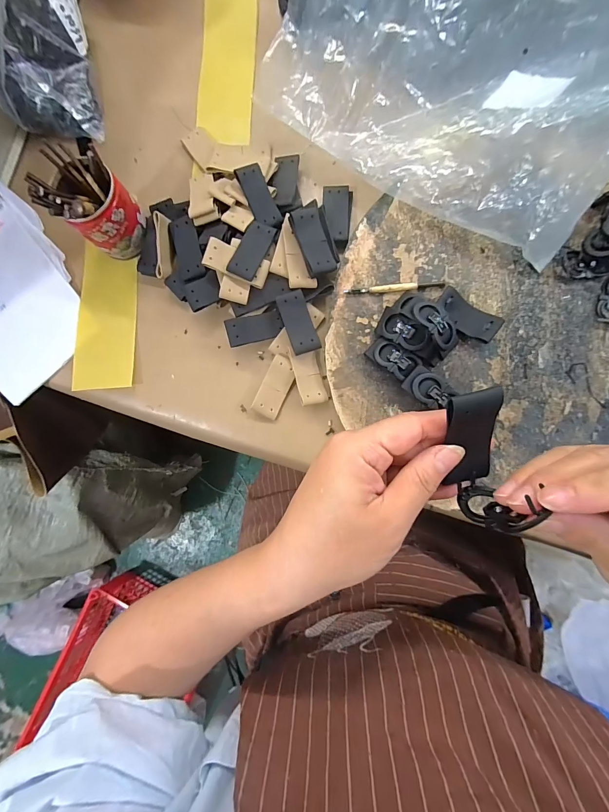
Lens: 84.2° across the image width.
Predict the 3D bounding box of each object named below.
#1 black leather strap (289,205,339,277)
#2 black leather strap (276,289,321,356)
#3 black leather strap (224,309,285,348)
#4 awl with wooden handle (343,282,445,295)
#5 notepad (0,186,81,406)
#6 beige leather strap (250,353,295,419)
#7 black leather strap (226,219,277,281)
[{"bbox_3d":[0.008,-0.155,0.323,0.028,0.013,0.060,-21,95,-13],"label":"black leather strap"},{"bbox_3d":[-0.005,-0.081,0.325,0.027,0.005,0.059,-18,88,-5],"label":"black leather strap"},{"bbox_3d":[-0.048,-0.078,0.335,0.057,0.007,0.027,-19,92,-20],"label":"black leather strap"},{"bbox_3d":[0.085,-0.113,0.321,0.093,0.007,0.008,-4,83,6],"label":"awl with wooden handle"},{"bbox_3d":[-0.343,-0.134,0.369,0.141,0.043,0.234,-36,81,1],"label":"notepad"},{"bbox_3d":[-0.029,-0.018,0.332,0.025,0.014,0.059,26,87,9],"label":"beige leather strap"},{"bbox_3d":[-0.051,-0.151,0.325,0.026,0.004,0.059,26,80,-2],"label":"black leather strap"}]

